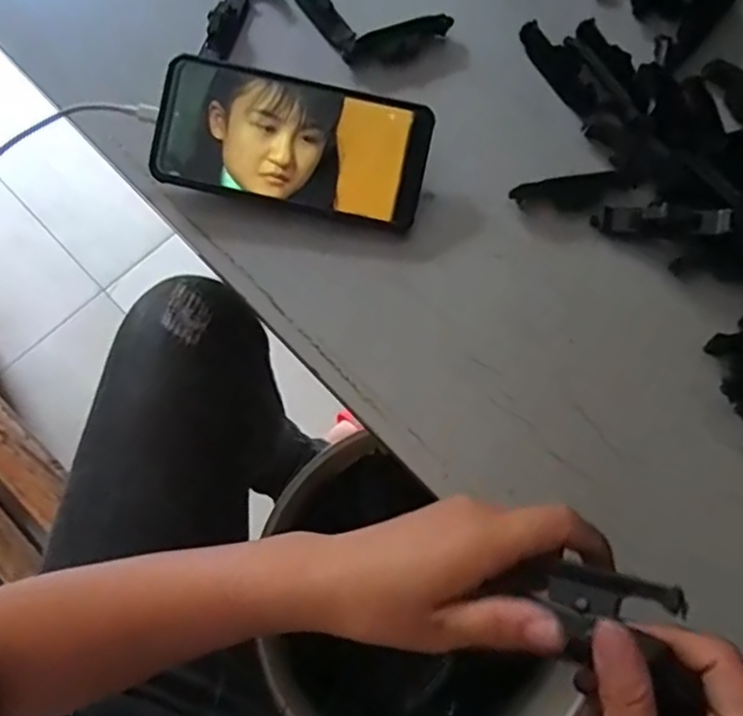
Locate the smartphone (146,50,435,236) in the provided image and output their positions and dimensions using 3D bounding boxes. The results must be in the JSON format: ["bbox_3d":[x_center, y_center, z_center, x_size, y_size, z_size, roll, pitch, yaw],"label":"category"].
[{"bbox_3d":[-0.049,-0.134,0.403,0.167,0.013,0.076,11,96,0],"label":"smartphone"}]

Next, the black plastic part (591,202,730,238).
[{"bbox_3d":[0.178,-0.086,0.393,0.077,0.016,0.016,6,72,22],"label":"black plastic part"}]

